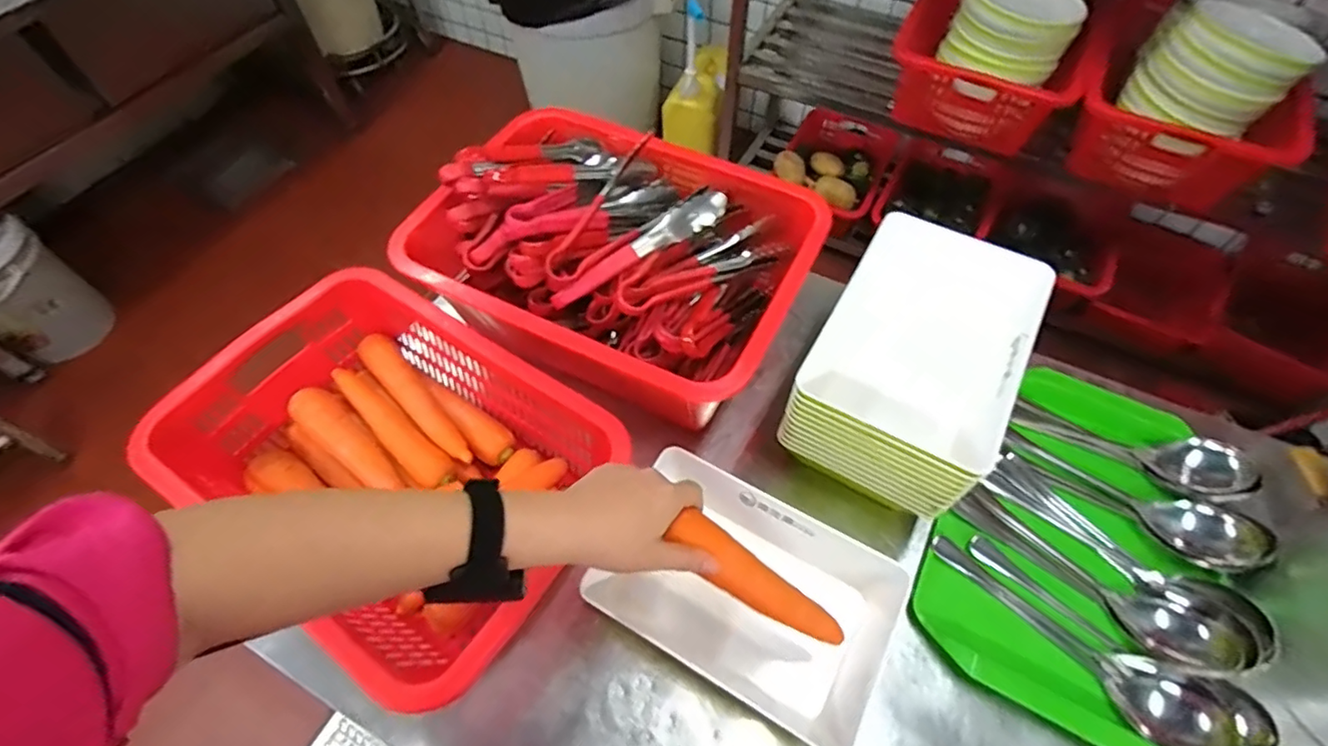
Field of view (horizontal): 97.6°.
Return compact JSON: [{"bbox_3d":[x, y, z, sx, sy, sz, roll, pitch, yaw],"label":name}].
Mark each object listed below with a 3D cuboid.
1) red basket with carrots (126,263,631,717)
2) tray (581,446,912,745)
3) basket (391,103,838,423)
[{"bbox_3d":[-0.281,0.098,0.649,0.444,0.146,0.310,29,62,18],"label":"red basket with carrots"},{"bbox_3d":[0.088,0.227,0.621,0.291,0.030,0.194,26,78,17],"label":"tray"},{"bbox_3d":[-0.051,-0.167,0.757,0.459,0.191,0.343,24,61,15],"label":"basket"}]

